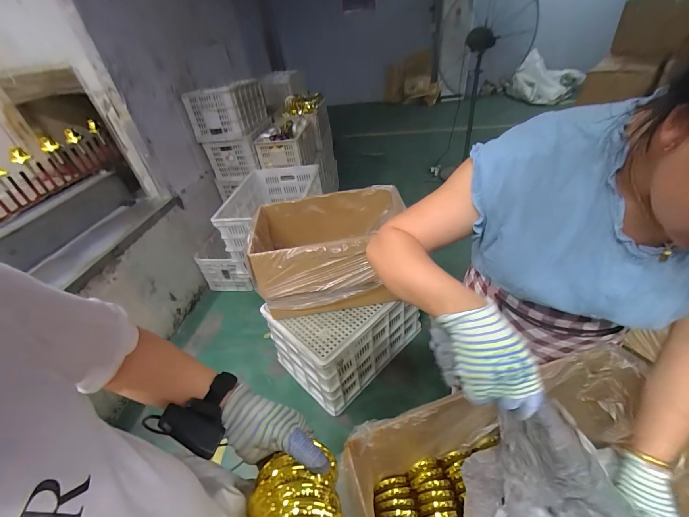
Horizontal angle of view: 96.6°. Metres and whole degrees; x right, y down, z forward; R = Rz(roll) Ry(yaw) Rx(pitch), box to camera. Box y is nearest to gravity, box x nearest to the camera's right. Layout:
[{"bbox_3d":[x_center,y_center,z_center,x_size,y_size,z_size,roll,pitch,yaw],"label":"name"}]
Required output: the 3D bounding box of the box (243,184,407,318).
[{"bbox_3d":[-0.068,-0.024,1.336,0.627,0.406,0.440,-4,35,-9],"label":"box"}]

